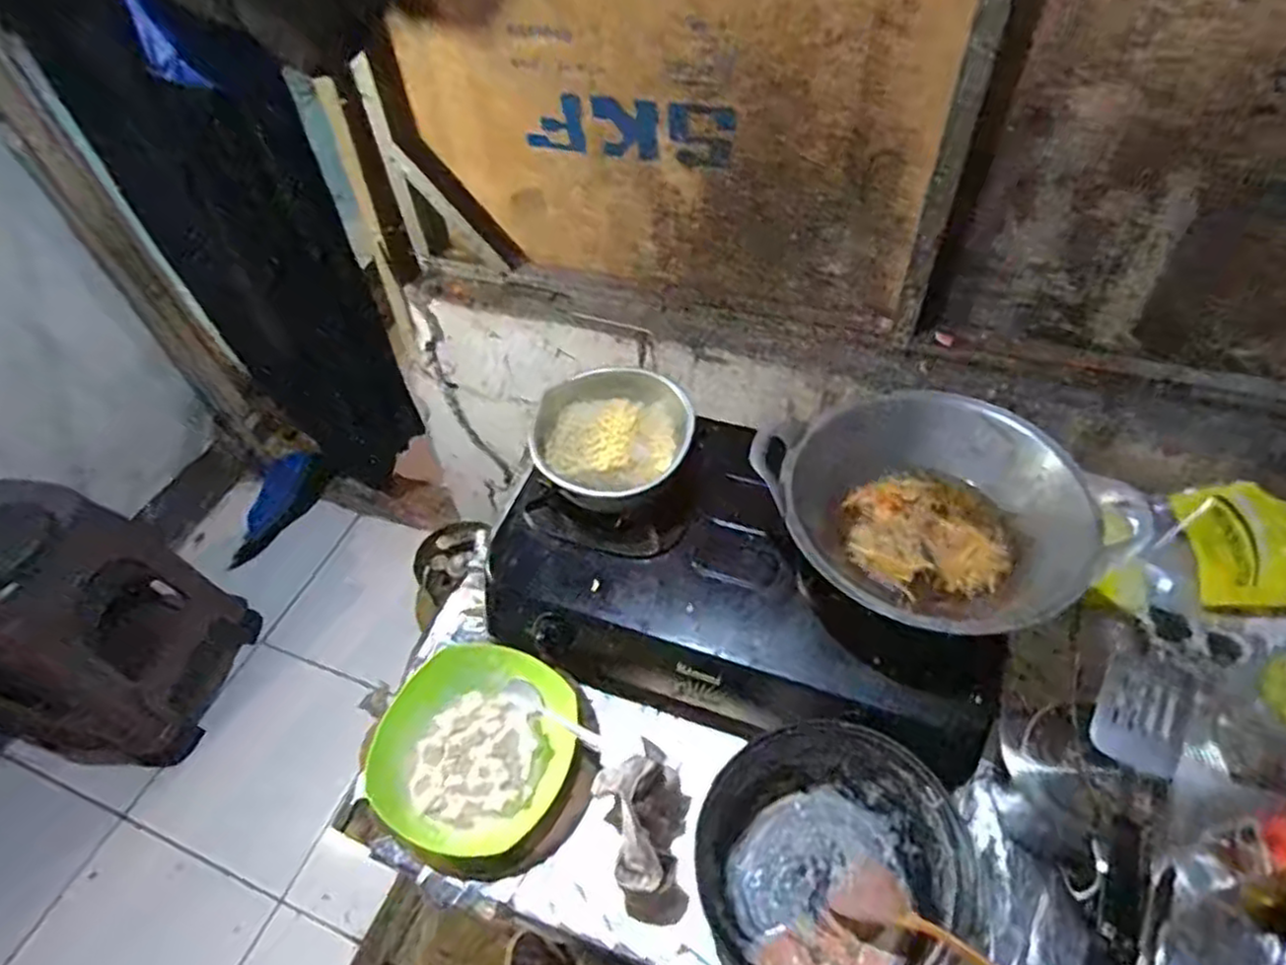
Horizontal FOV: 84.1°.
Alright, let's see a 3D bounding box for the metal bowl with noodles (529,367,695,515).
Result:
[{"bbox_3d":[-0.037,-0.045,0.892,0.190,0.088,0.192,-3,51,4],"label":"metal bowl with noodles"}]

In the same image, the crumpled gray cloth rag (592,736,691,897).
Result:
[{"bbox_3d":[0.004,0.338,0.725,0.086,0.122,0.132,-18,51,-8],"label":"crumpled gray cloth rag"}]

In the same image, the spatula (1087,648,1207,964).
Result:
[{"bbox_3d":[0.451,0.305,0.665,0.085,0.039,0.286,16,77,18],"label":"spatula"}]

